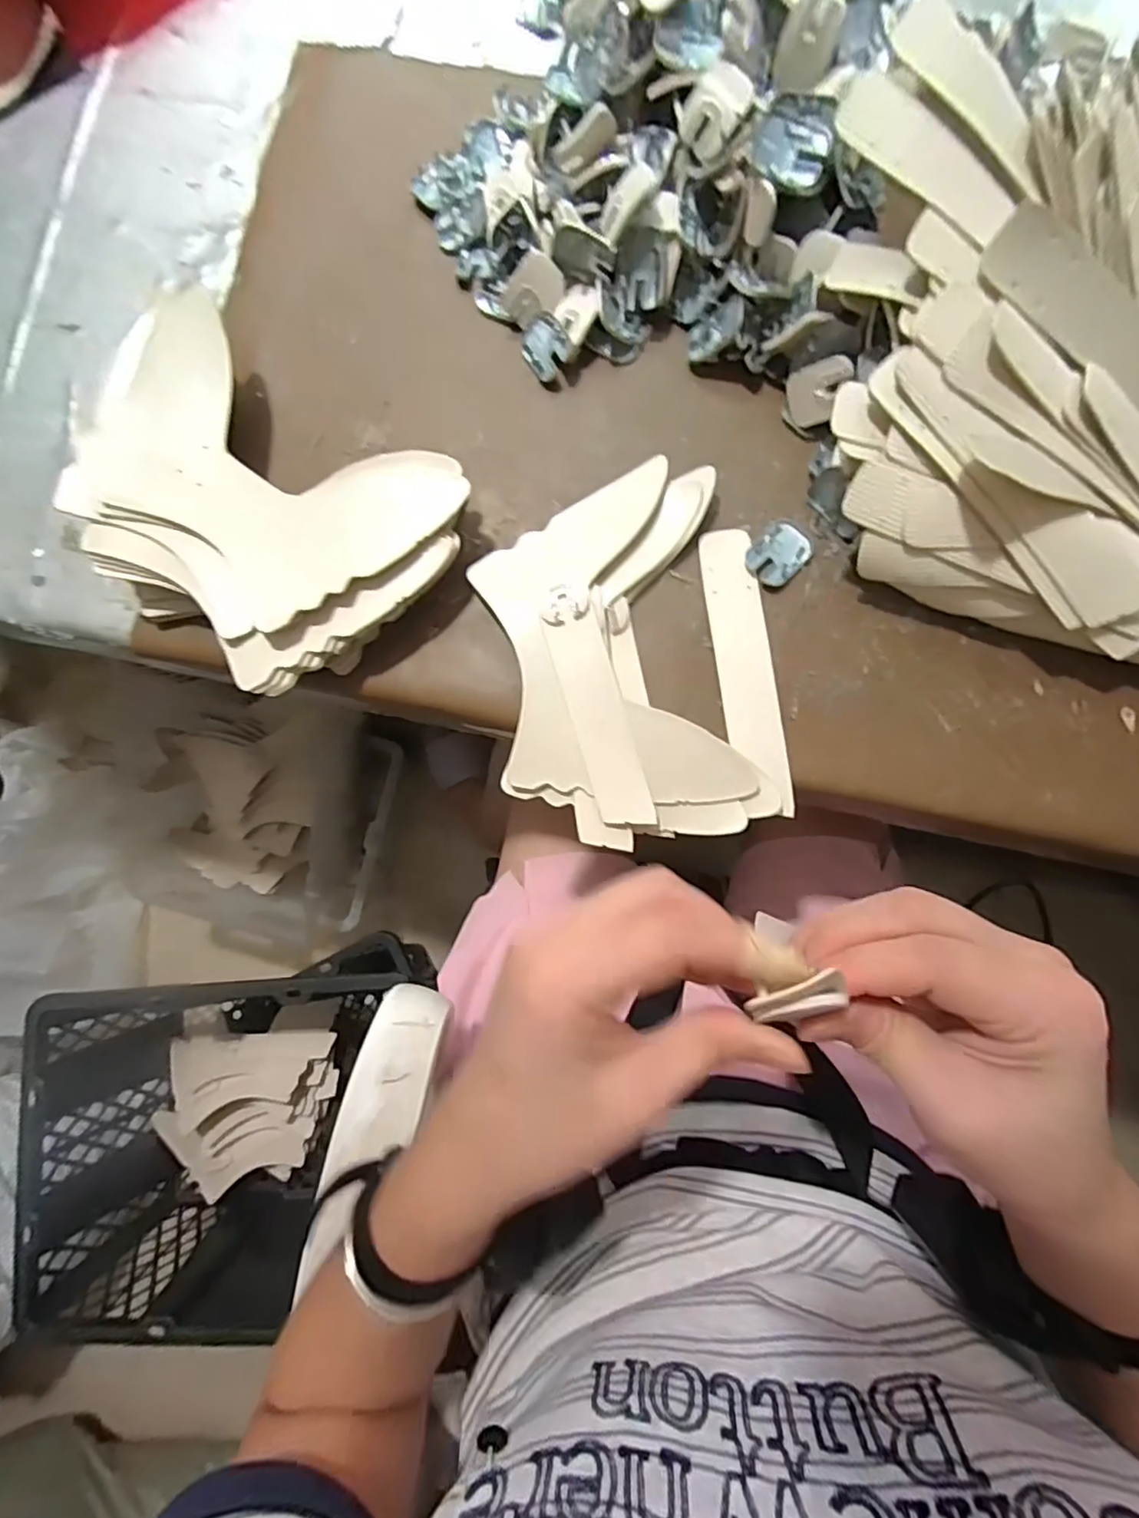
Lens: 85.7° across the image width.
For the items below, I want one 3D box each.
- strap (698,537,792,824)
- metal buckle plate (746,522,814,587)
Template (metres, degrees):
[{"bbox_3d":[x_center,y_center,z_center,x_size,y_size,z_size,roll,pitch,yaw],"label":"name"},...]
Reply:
[{"bbox_3d":[0.106,-0.055,0.368,0.033,0.004,0.170,-8,83,3],"label":"strap"},{"bbox_3d":[0.127,-0.126,0.373,0.036,0.009,0.031,-44,82,-2],"label":"metal buckle plate"}]

